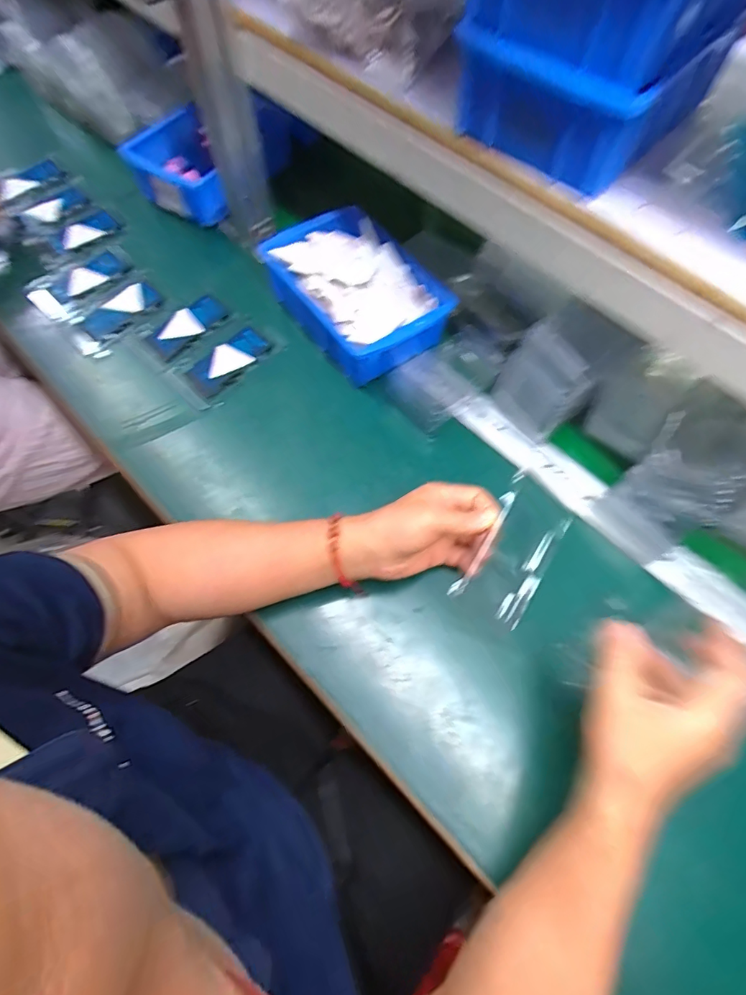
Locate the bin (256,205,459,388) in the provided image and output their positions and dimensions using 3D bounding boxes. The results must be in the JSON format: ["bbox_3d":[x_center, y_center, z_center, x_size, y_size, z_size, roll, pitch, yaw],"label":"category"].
[{"bbox_3d":[-0.017,-0.237,0.559,0.145,0.075,0.205,-30,68,-15],"label":"bin"}]

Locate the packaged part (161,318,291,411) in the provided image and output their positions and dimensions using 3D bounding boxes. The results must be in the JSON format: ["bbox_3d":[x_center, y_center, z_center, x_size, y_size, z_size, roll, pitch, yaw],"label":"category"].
[{"bbox_3d":[-0.169,-0.160,0.555,0.072,0.012,0.129,41,70,17],"label":"packaged part"}]

